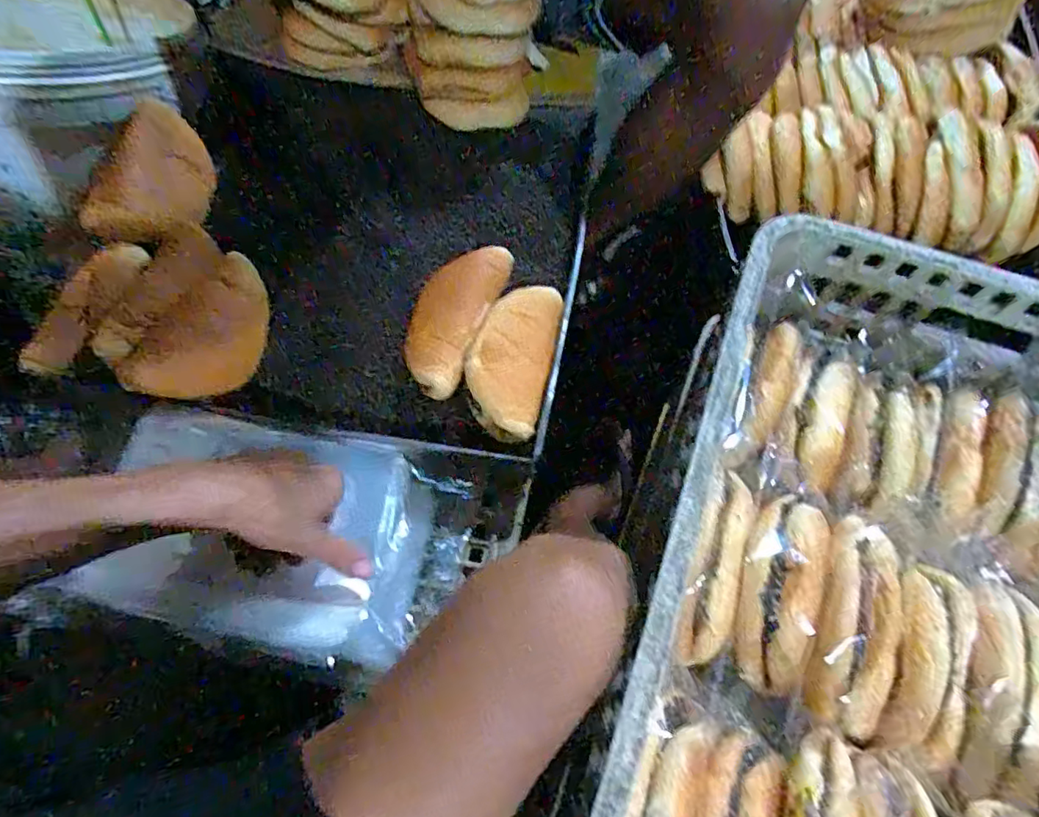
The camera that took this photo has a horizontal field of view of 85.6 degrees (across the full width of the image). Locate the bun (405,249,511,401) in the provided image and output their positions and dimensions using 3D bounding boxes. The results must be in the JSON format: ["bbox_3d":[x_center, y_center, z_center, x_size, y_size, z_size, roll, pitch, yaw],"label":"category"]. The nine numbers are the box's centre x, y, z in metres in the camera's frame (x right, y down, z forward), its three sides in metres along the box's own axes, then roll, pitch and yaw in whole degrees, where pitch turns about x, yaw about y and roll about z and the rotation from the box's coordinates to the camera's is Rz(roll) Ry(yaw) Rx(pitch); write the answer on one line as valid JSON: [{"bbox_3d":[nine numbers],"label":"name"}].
[{"bbox_3d":[-0.062,-0.082,0.496,0.071,0.042,0.148,21,65,7],"label":"bun"}]

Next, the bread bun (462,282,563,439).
[{"bbox_3d":[-0.004,-0.047,0.505,0.069,0.048,0.138,17,65,5],"label":"bread bun"}]

